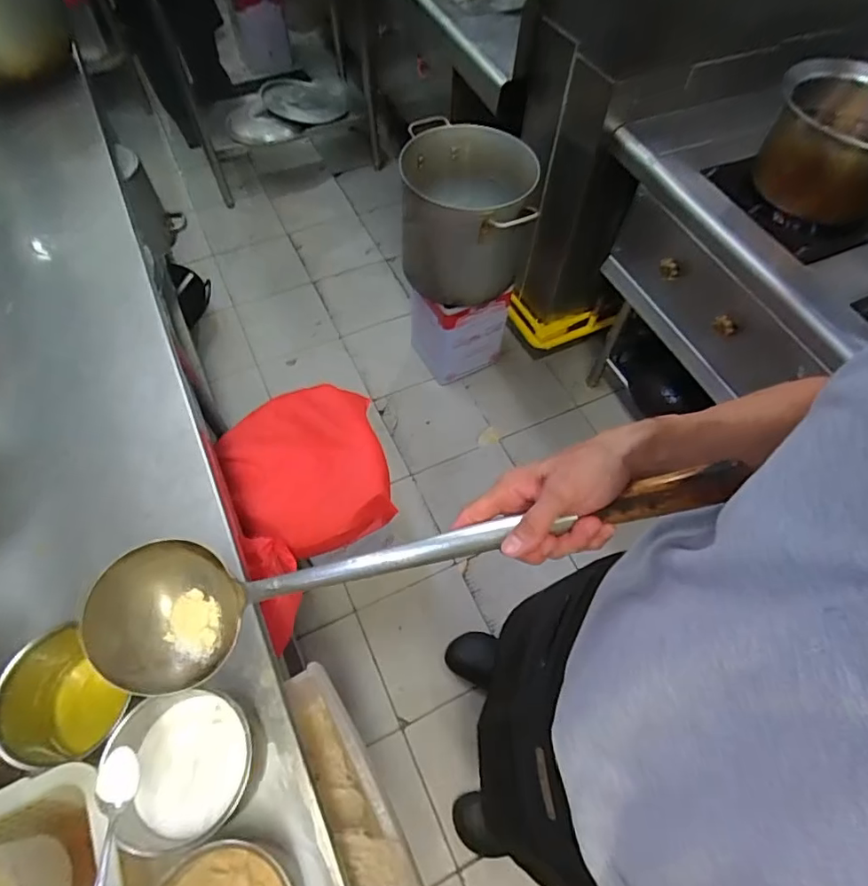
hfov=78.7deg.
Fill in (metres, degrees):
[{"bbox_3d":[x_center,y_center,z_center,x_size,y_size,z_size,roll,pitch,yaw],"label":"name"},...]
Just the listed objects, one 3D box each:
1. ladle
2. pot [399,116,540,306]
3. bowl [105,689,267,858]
[{"bbox_3d":[-0.022,0.101,0.418,0.495,0.081,0.103,-12,59,8],"label":"ladle"},{"bbox_3d":[0.082,-0.588,1.409,0.324,0.307,0.376,7,59,1],"label":"pot"},{"bbox_3d":[-0.223,0.288,0.480,0.121,0.076,0.128,1,59,-2],"label":"bowl"}]

